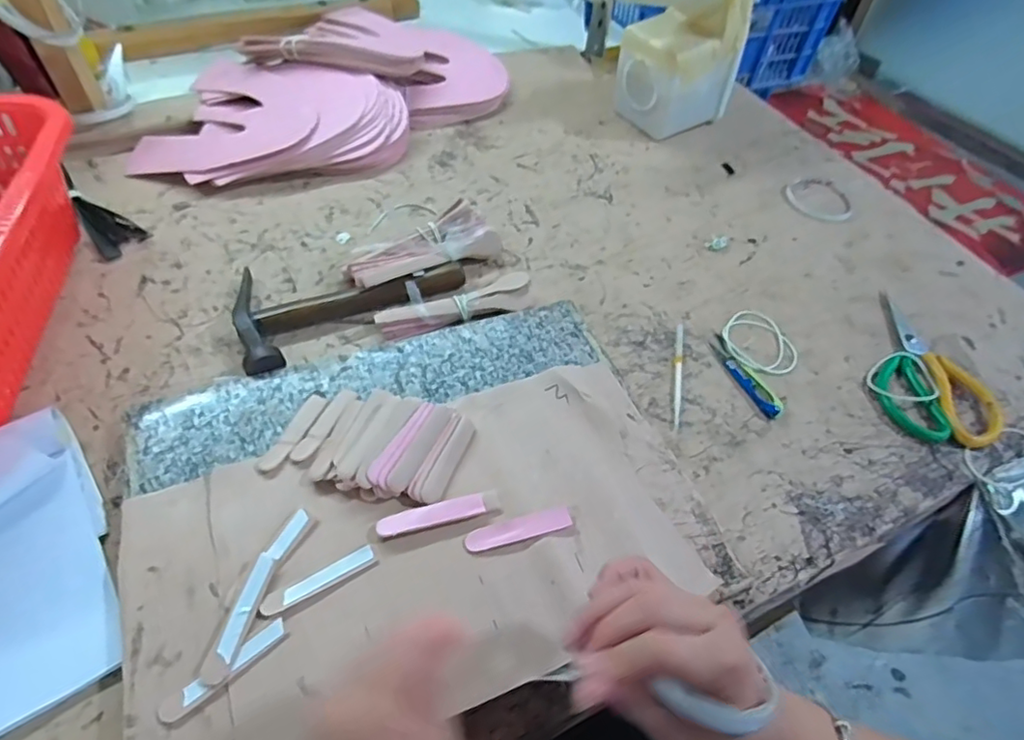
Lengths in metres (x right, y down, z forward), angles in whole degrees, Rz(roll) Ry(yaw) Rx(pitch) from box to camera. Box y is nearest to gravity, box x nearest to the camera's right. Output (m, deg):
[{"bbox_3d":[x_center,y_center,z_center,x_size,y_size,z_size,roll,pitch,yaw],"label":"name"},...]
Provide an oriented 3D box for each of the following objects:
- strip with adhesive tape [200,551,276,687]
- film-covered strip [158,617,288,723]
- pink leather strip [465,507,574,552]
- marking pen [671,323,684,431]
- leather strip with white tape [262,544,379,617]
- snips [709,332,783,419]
[{"bbox_3d":[-0.172,0.159,0.378,0.014,0.008,0.080,14,52,5],"label":"strip with adhesive tape"},{"bbox_3d":[-0.175,0.183,0.360,0.077,0.004,0.015,-33,62,-27],"label":"film-covered strip"},{"bbox_3d":[0.005,0.116,0.429,0.078,0.004,0.016,-11,54,-14],"label":"pink leather strip"},{"bbox_3d":[0.159,0.002,0.563,0.010,0.006,0.127,13,52,4],"label":"marking pen"},{"bbox_3d":[-0.129,0.141,0.396,0.076,0.004,0.015,-24,58,-22],"label":"leather strip with white tape"},{"bbox_3d":[0.222,0.004,0.565,0.022,0.006,0.101,-18,56,-18],"label":"snips"}]

